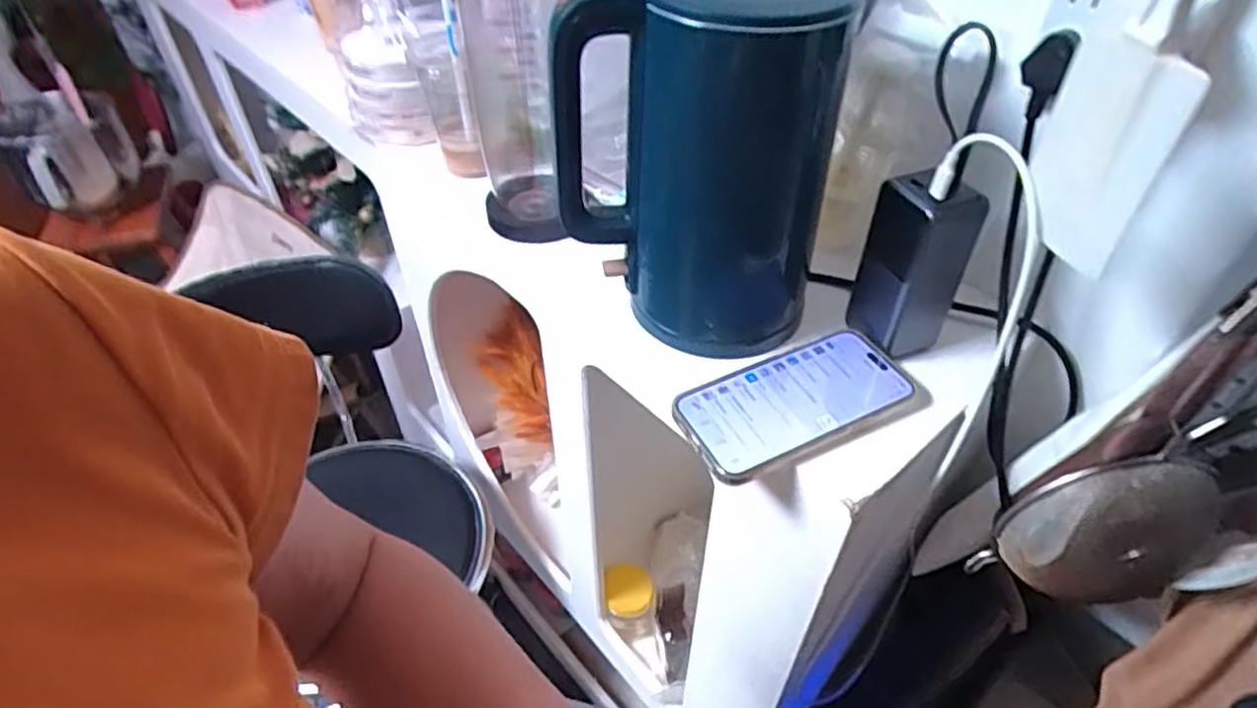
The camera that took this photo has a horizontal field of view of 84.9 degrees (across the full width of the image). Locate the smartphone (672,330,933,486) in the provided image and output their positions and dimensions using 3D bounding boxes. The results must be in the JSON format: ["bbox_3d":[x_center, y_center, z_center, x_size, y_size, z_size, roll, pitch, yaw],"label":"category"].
[{"bbox_3d":[0.119,0.032,0.473,0.165,0.011,0.082,-20,48,-18],"label":"smartphone"}]

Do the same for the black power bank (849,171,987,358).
[{"bbox_3d":[0.199,-0.063,0.484,0.052,0.124,0.051,-16,47,-14],"label":"black power bank"}]

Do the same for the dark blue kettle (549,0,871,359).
[{"bbox_3d":[0.046,-0.135,0.485,0.185,0.243,0.133,19,49,19],"label":"dark blue kettle"}]

